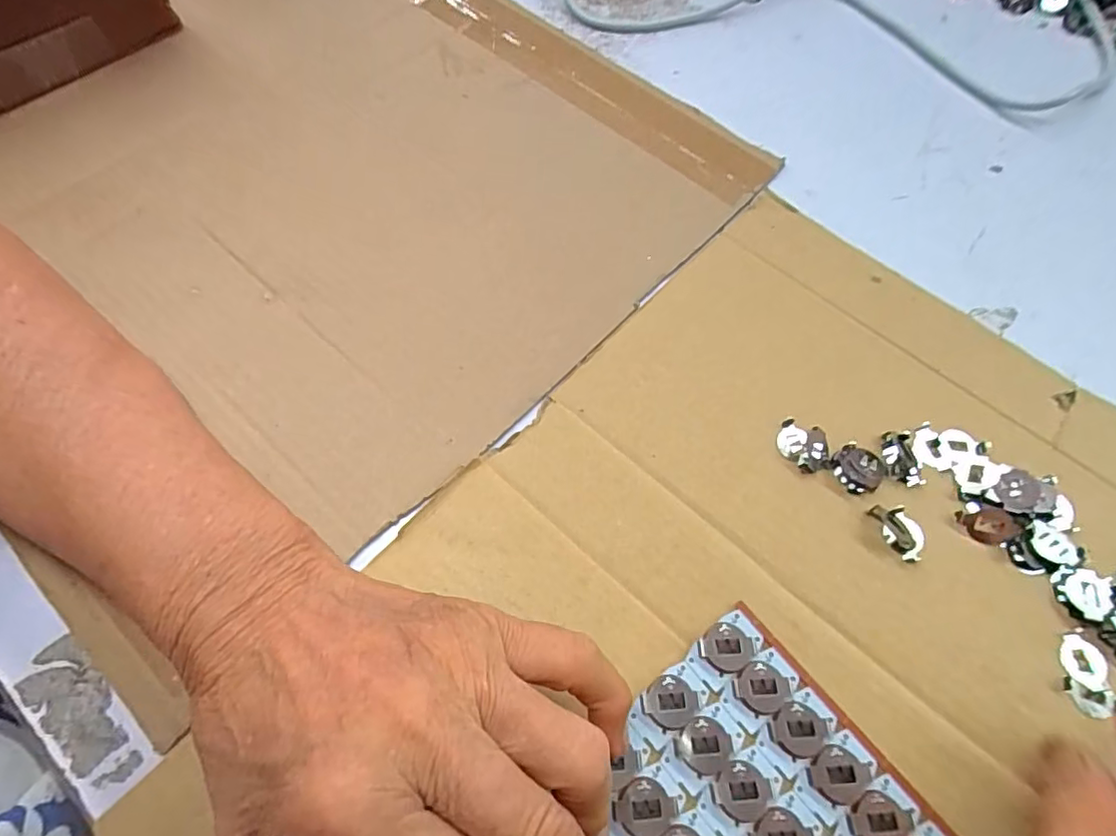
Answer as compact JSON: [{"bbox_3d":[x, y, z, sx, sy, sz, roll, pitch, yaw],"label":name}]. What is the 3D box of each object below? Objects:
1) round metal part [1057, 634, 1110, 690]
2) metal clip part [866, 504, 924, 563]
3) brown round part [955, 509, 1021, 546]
[{"bbox_3d":[0.206,0.095,0.232,0.016,0.004,0.017,1,63,-2],"label":"round metal part"},{"bbox_3d":[0.148,0.048,0.253,0.016,0.004,0.026,-21,65,-13],"label":"metal clip part"},{"bbox_3d":[0.186,0.047,0.254,0.023,0.005,0.015,-2,63,-4],"label":"brown round part"}]

